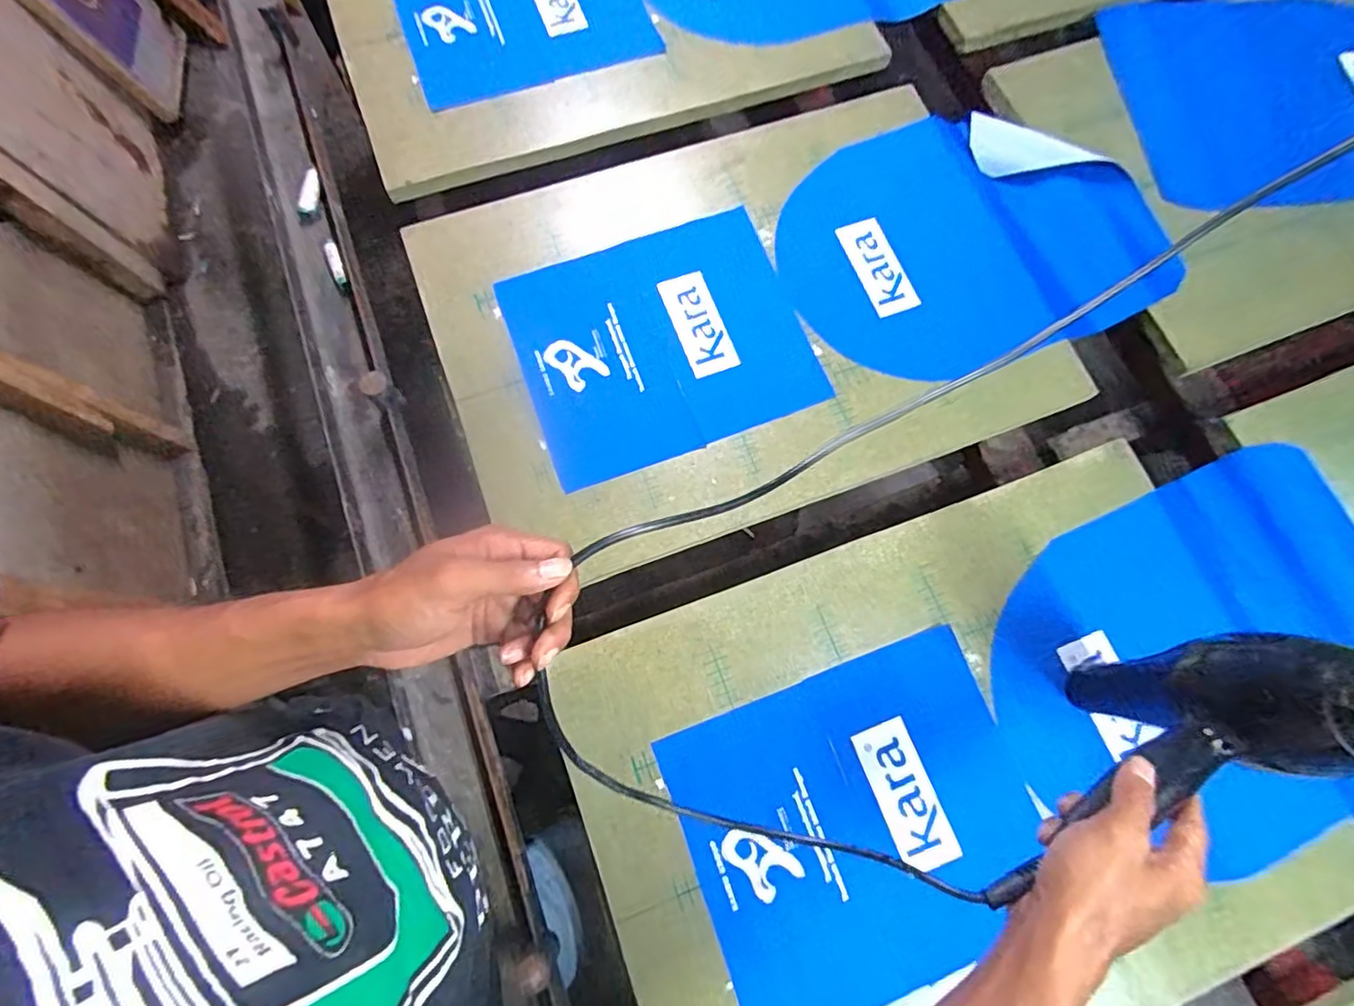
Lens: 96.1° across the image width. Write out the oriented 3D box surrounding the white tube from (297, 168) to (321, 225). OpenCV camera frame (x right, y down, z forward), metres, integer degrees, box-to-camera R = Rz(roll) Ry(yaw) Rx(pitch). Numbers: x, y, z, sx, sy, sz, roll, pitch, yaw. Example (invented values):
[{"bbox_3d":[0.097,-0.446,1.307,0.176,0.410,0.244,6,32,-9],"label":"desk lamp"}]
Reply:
[{"bbox_3d":[-0.403,-0.336,0.667,0.018,0.013,0.055,10,92,1],"label":"white tube"}]

